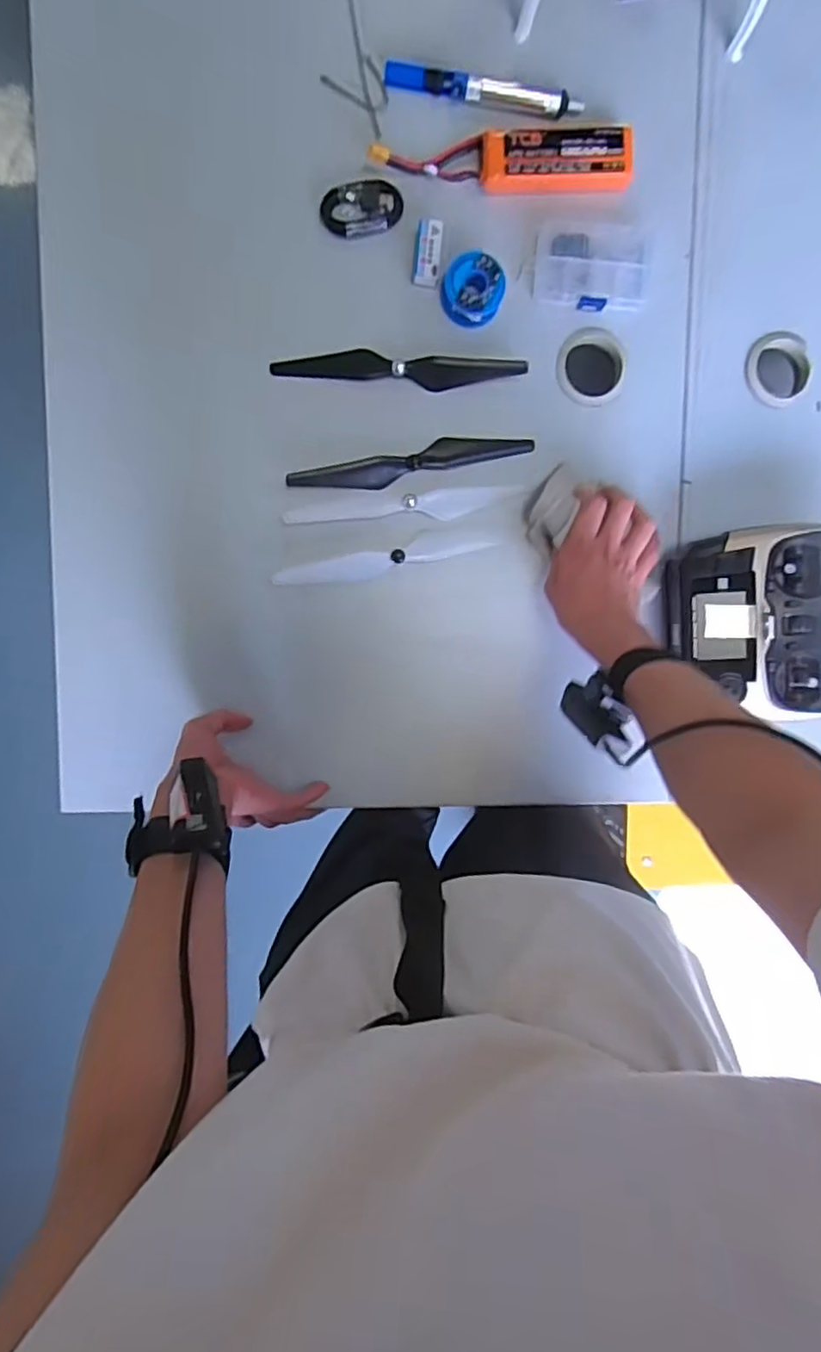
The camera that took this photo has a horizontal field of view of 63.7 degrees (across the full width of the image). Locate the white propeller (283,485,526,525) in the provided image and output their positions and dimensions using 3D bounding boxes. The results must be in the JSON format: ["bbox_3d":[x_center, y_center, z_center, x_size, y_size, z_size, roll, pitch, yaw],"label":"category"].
[{"bbox_3d":[-0.004,-0.163,0.627,0.220,0.020,0.029,-3,96,-3],"label":"white propeller"}]

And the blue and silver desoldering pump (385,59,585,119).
[{"bbox_3d":[0.067,-0.526,0.592,0.177,0.016,0.023,5,96,-4],"label":"blue and silver desoldering pump"}]

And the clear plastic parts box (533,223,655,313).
[{"bbox_3d":[0.174,-0.382,0.619,0.112,0.014,0.072,-2,96,-3],"label":"clear plastic parts box"}]

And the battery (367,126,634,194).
[{"bbox_3d":[0.083,-0.467,0.595,0.231,0.024,0.059,-1,96,-4],"label":"battery"}]

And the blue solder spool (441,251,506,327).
[{"bbox_3d":[0.057,-0.353,0.604,0.056,0.031,0.050,2,96,-4],"label":"blue solder spool"}]

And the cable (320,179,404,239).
[{"bbox_3d":[-0.044,-0.425,0.600,0.073,0.008,0.040,-17,97,-2],"label":"cable"}]

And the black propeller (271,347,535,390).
[{"bbox_3d":[-0.010,-0.289,0.620,0.232,0.015,0.031,3,96,-4],"label":"black propeller"}]

